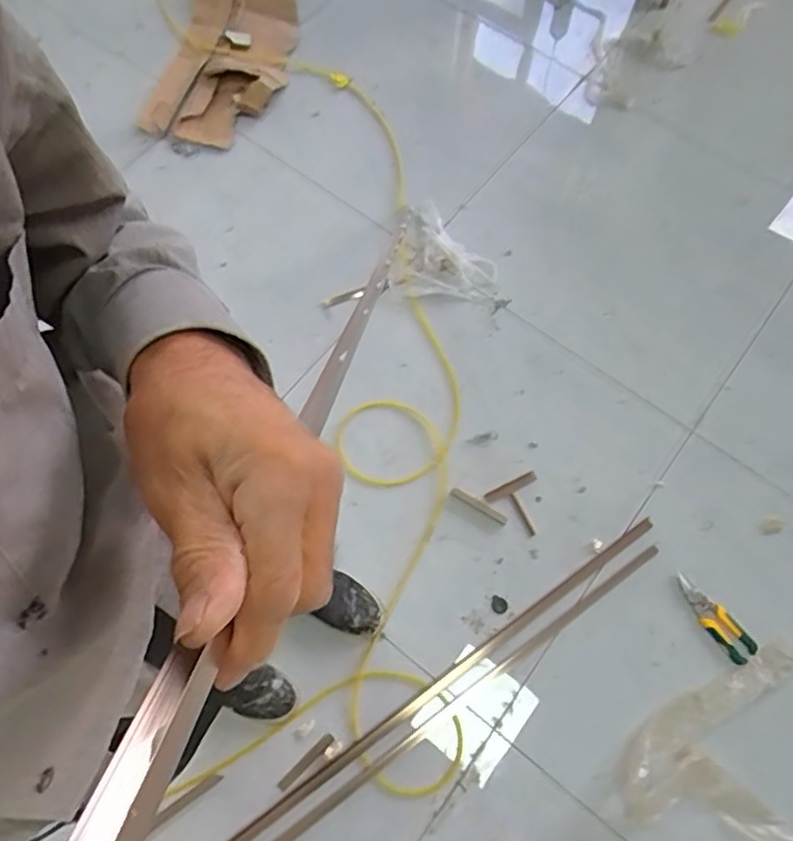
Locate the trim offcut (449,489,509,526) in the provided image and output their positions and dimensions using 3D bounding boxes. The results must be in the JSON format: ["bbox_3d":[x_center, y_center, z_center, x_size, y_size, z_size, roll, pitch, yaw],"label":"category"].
[{"bbox_3d":[0.184,0.194,1.444,0.138,0.011,0.022,32,72,12],"label":"trim offcut"}]

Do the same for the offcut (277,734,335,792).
[{"bbox_3d":[-0.174,0.660,1.239,0.131,0.009,0.019,-41,74,-15],"label":"offcut"}]

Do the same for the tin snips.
[{"bbox_3d":[0.666,0.410,1.350,0.061,0.033,0.203,-29,71,-11],"label":"tin snips"}]

